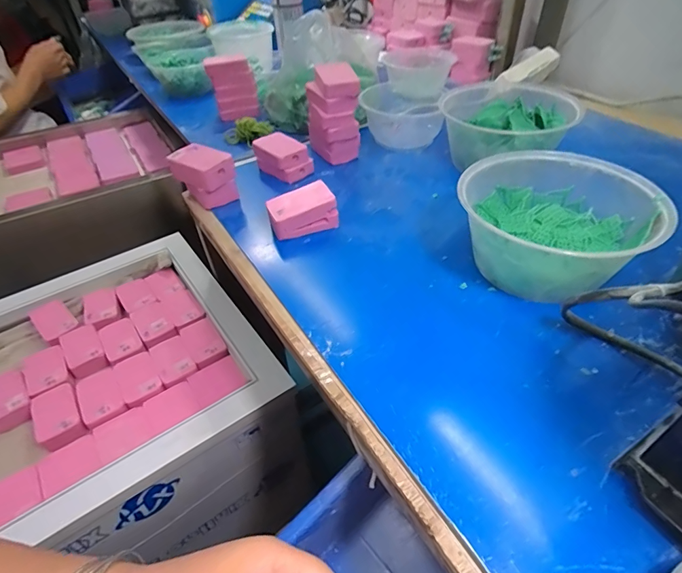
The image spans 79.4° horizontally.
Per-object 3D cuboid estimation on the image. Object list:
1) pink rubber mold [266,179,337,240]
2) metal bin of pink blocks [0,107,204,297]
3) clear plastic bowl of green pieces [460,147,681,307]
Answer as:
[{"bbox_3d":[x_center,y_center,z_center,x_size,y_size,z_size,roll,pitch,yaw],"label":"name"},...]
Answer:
[{"bbox_3d":[-0.043,-0.083,0.457,0.072,0.040,0.046,-15,44,-11],"label":"pink rubber mold"},{"bbox_3d":[-0.606,-0.185,0.871,0.490,0.166,0.386,-23,47,-19],"label":"metal bin of pink blocks"},{"bbox_3d":[0.192,-0.058,0.380,0.156,0.067,0.161,-2,44,2],"label":"clear plastic bowl of green pieces"}]

